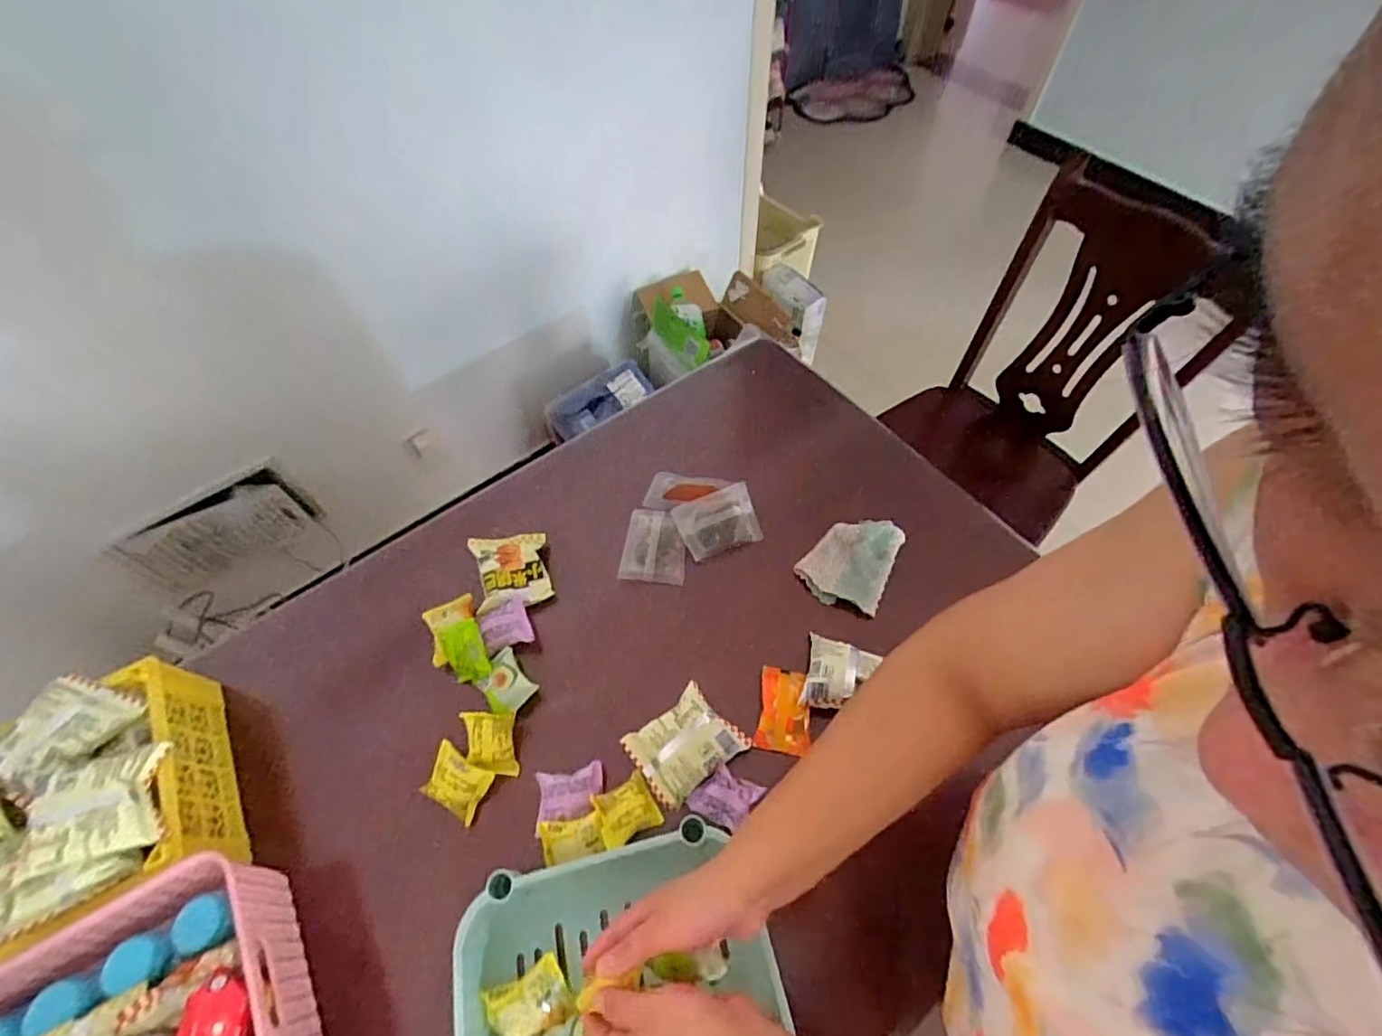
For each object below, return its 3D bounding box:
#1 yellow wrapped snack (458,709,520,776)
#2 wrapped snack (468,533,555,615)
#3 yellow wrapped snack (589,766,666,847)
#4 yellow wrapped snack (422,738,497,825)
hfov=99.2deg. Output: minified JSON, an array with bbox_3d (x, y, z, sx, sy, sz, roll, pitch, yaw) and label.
[{"bbox_3d":[-0.216,0.243,0.632,0.053,0.015,0.070,-6,81,-8],"label":"yellow wrapped snack"},{"bbox_3d":[-0.224,0.061,0.734,0.085,0.026,0.092,-14,58,-10],"label":"wrapped snack"},{"bbox_3d":[-0.067,0.299,0.606,0.066,0.024,0.055,-14,51,-32],"label":"yellow wrapped snack"},{"bbox_3d":[-0.248,0.276,0.619,0.071,0.019,0.050,25,60,15],"label":"yellow wrapped snack"}]

